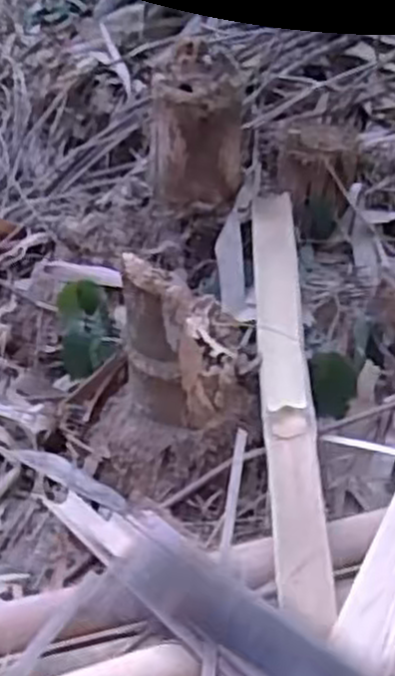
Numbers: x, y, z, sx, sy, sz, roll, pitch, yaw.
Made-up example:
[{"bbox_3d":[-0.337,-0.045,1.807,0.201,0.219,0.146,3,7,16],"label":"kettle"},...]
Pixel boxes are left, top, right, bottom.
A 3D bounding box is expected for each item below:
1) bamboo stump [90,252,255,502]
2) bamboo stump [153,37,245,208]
[{"bbox_3d":[-0.025,0.037,0.860,0.173,0.234,0.152,-8,38,-13],"label":"bamboo stump"},{"bbox_3d":[0.000,-0.281,1.083,0.123,0.192,0.118,-4,38,-8],"label":"bamboo stump"}]

